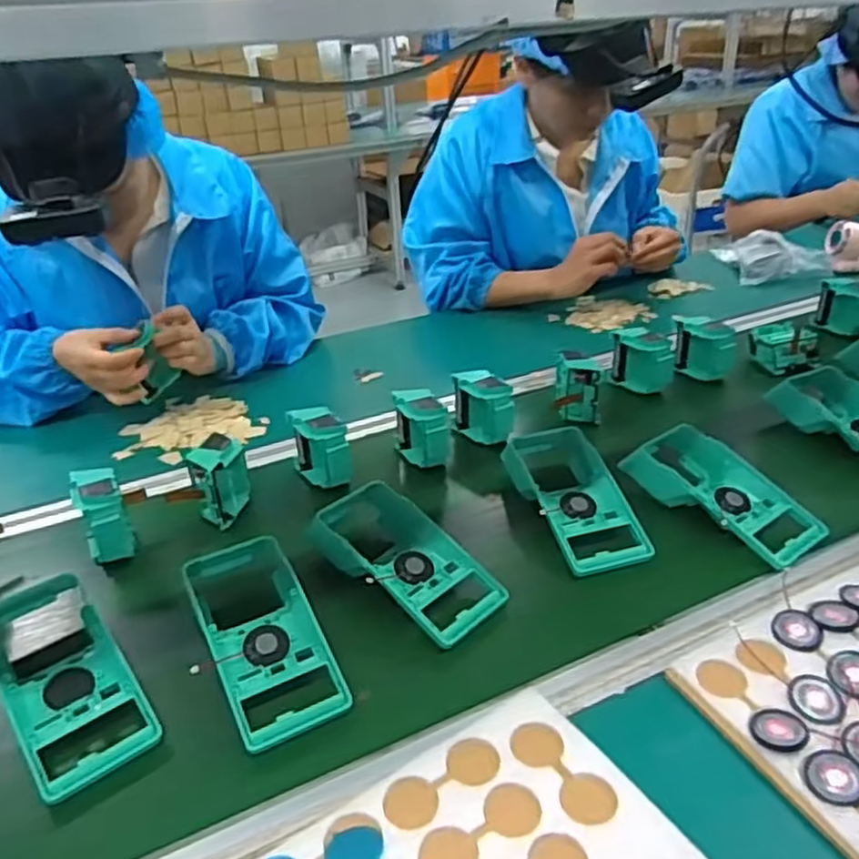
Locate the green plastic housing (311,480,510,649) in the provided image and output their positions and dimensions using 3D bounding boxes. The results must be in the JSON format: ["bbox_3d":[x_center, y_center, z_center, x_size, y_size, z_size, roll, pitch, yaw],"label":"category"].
[{"bbox_3d":[-0.022,0.110,0.637,0.178,0.041,0.090,25,41,35],"label":"green plastic housing"}]

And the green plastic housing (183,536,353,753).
[{"bbox_3d":[-0.132,0.155,0.566,0.082,0.036,0.182,-17,36,-24],"label":"green plastic housing"}]

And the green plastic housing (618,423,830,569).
[{"bbox_3d":[0.284,0.057,0.711,0.090,0.043,0.189,-23,36,-31],"label":"green plastic housing"}]

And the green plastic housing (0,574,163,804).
[{"bbox_3d":[-0.277,0.187,0.549,0.089,0.053,0.197,-24,37,-32],"label":"green plastic housing"}]

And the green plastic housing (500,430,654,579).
[{"bbox_3d":[0.140,0.066,0.720,0.098,0.048,0.193,-9,31,-11],"label":"green plastic housing"}]

